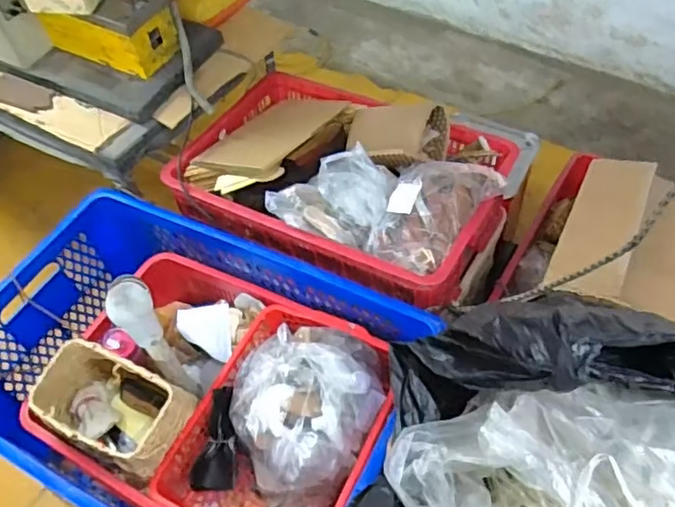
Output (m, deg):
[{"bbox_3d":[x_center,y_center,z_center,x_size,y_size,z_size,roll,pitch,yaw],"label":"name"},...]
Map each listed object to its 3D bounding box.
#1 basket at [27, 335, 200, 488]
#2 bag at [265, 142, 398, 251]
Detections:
[{"bbox_3d":[-0.387,0.280,1.060,0.251,0.152,0.156,20,56,17],"label":"basket"},{"bbox_3d":[-0.003,-0.116,1.118,0.200,0.085,0.188,14,55,13],"label":"bag"}]

